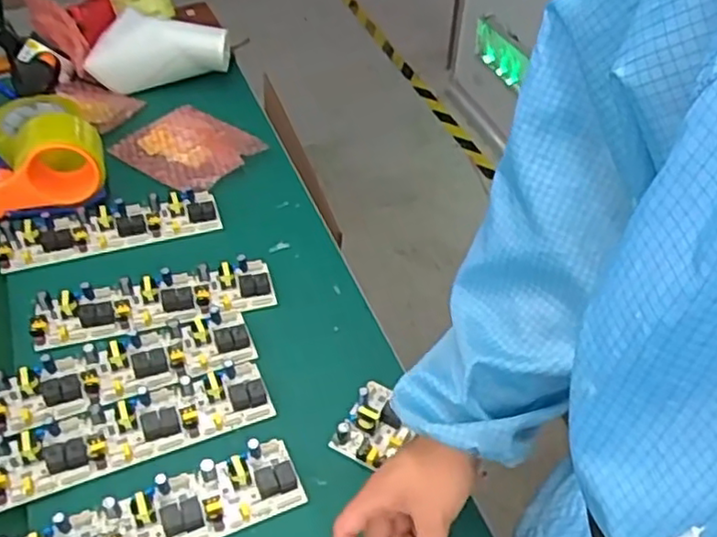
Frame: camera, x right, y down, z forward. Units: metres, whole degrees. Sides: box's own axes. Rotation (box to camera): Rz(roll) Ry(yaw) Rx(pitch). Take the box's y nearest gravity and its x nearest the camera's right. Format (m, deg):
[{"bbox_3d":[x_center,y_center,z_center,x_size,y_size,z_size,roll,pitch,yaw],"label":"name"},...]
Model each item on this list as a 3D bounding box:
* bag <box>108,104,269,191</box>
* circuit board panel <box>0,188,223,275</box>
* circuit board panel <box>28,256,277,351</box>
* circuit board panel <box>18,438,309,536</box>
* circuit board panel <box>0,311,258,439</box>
[{"bbox_3d":[-0.222,-0.164,0.898,0.165,0.010,0.130,29,53,24],"label":"bag"},{"bbox_3d":[-0.286,-0.052,0.788,0.239,0.016,0.064,-15,49,-14],"label":"circuit board panel"},{"bbox_3d":[-0.211,0.030,0.714,0.238,0.019,0.068,-11,48,-11],"label":"circuit board panel"},{"bbox_3d":[-0.166,0.200,0.554,0.238,0.023,0.068,-17,50,-16],"label":"circuit board panel"},{"bbox_3d":[-0.223,0.089,0.657,0.237,0.020,0.072,-18,50,-17],"label":"circuit board panel"}]

